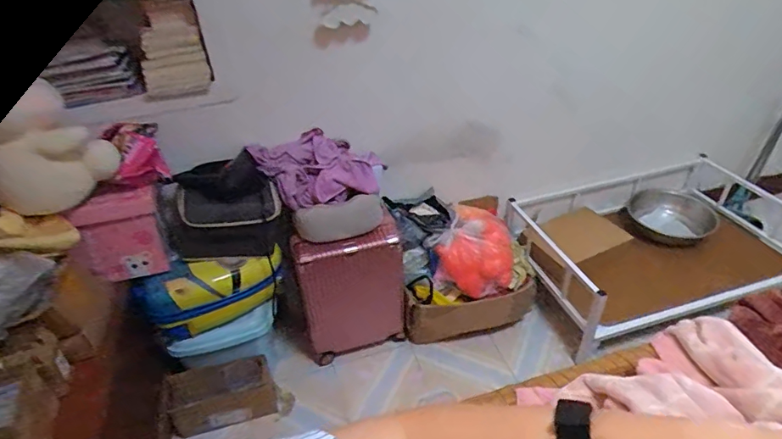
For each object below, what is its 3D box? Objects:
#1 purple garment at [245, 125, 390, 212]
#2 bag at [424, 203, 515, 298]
[{"bbox_3d":[-0.177,-0.147,1.274,0.348,0.177,0.105,-18,40,-20],"label":"purple garment"},{"bbox_3d":[0.300,0.097,1.622,0.254,0.189,0.302,16,41,23],"label":"bag"}]

